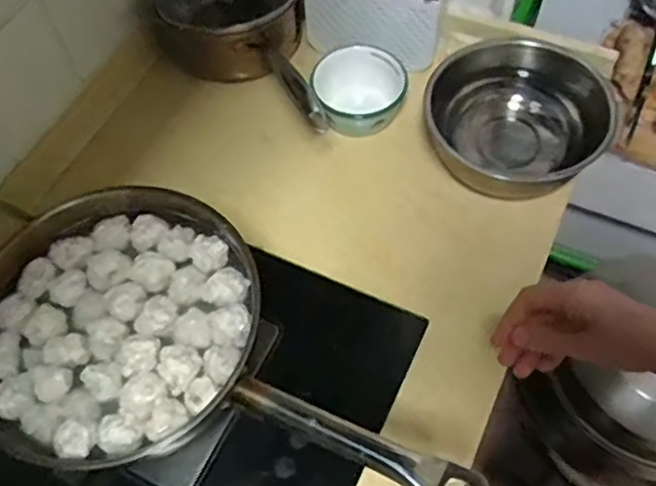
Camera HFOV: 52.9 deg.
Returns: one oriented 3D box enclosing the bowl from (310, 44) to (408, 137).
[{"bbox_3d":[0.039,-0.190,0.826,0.114,0.048,0.109,-1,59,2],"label":"bowl"}]

